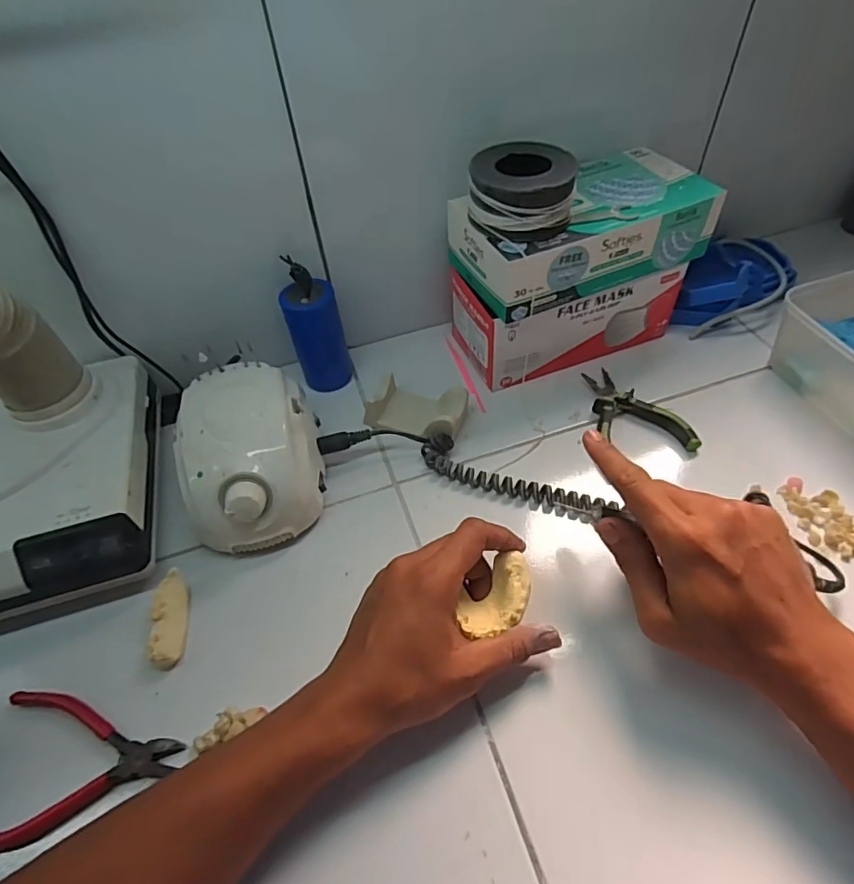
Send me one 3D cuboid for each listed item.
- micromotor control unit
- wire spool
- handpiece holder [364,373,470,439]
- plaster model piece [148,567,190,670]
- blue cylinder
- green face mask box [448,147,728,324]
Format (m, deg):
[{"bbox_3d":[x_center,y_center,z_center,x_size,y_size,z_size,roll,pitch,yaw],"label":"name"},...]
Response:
[{"bbox_3d":[-0.143,0.013,0.438,0.102,0.083,0.136,-12,51,-6],"label":"micromotor control unit"},{"bbox_3d":[0.077,-0.202,0.426,0.079,0.044,0.076,-2,50,3],"label":"wire spool"},{"bbox_3d":[-0.009,-0.030,0.489,0.090,0.032,0.051,15,53,16],"label":"handpiece holder"},{"bbox_3d":[-0.187,0.129,0.384,0.019,0.019,0.066,-9,50,-3],"label":"plaster model piece"},{"bbox_3d":[-0.104,-0.104,0.507,0.049,0.125,0.050,-12,50,-5],"label":"blue cylinder"},{"bbox_3d":[0.133,-0.192,0.473,0.216,0.067,0.110,-21,52,-13],"label":"green face mask box"}]

